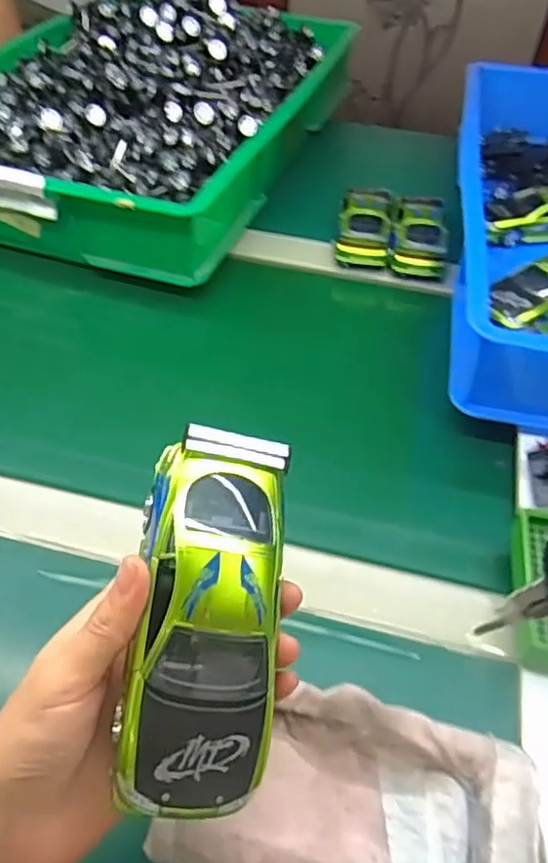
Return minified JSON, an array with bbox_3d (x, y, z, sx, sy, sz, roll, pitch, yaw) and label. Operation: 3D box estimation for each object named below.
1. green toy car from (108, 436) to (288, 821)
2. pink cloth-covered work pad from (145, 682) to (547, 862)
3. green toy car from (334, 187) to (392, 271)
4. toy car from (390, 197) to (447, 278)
[{"bbox_3d":[-0.023,0.065,0.236,0.055,0.033,0.129,11,70,-18],"label":"green toy car"},{"bbox_3d":[0.037,0.165,0.288,0.153,0.025,0.084,13,48,8],"label":"pink cloth-covered work pad"},{"bbox_3d":[0.087,-0.202,0.636,0.052,0.041,0.112,7,47,4],"label":"green toy car"},{"bbox_3d":[0.139,-0.187,0.627,0.051,0.045,0.108,10,47,6],"label":"toy car"}]

